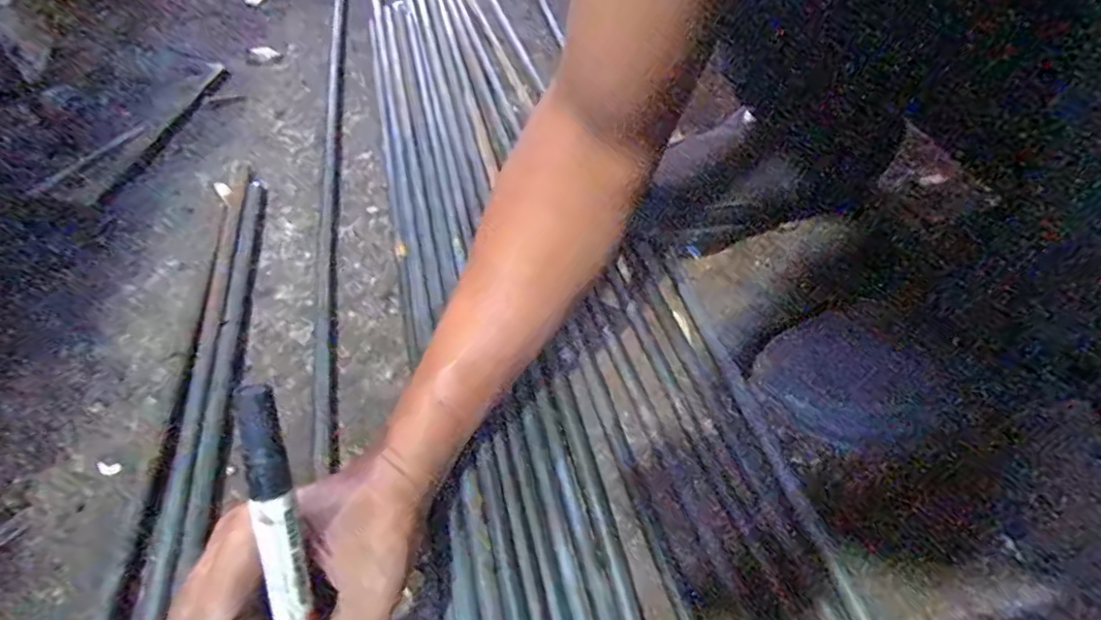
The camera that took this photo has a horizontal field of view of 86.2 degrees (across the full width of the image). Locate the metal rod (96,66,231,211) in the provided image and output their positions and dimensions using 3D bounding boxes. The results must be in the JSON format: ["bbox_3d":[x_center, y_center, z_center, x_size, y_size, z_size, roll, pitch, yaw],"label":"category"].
[{"bbox_3d":[-0.337,-0.158,0.521,0.015,0.016,0.207,6,52,3],"label":"metal rod"}]

